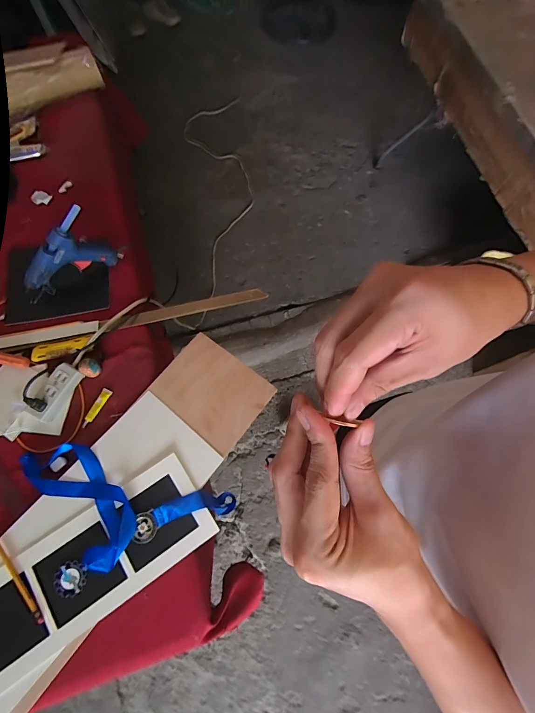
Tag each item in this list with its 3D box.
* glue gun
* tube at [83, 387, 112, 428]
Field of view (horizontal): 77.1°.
[{"bbox_3d":[-0.404,-0.194,0.653,0.193,0.142,0.034,-34,74,-12],"label":"glue gun"},{"bbox_3d":[-0.324,0.098,0.637,0.018,0.007,0.077,25,72,8],"label":"tube"}]

